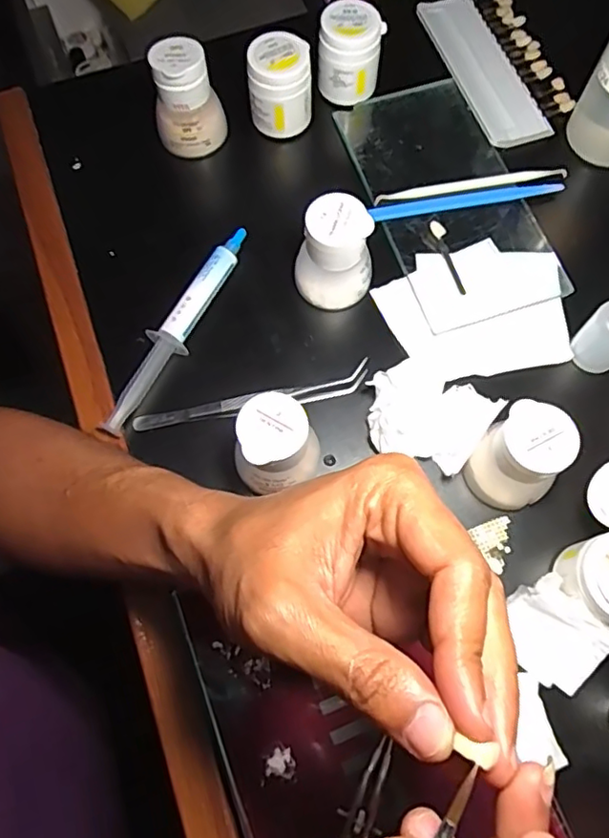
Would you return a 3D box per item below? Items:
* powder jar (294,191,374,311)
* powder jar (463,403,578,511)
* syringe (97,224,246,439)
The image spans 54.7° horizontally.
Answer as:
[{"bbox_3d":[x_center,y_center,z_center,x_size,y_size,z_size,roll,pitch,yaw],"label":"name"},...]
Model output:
[{"bbox_3d":[0.018,-0.102,0.366,0.046,0.064,0.042,-1,71,1],"label":"powder jar"},{"bbox_3d":[0.118,0.022,0.321,0.043,0.058,0.042,0,71,1],"label":"powder jar"},{"bbox_3d":[-0.081,-0.058,0.376,0.021,0.020,0.158,28,74,11],"label":"syringe"}]

